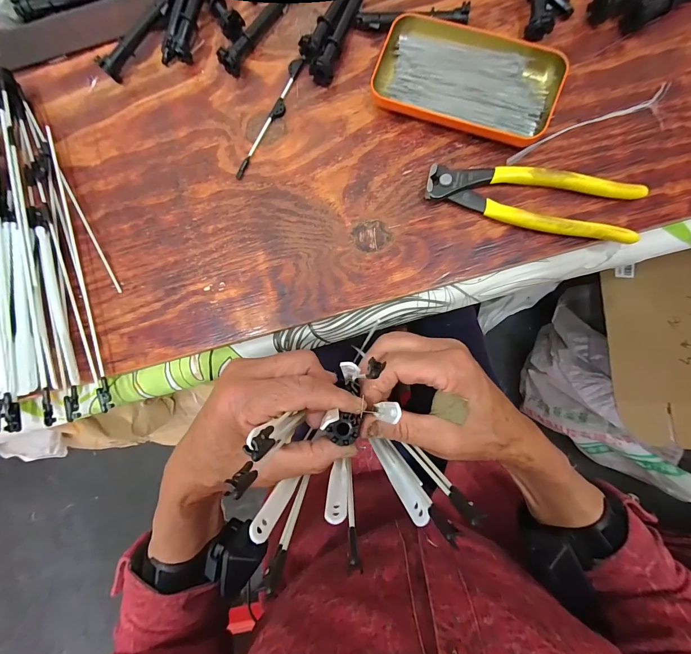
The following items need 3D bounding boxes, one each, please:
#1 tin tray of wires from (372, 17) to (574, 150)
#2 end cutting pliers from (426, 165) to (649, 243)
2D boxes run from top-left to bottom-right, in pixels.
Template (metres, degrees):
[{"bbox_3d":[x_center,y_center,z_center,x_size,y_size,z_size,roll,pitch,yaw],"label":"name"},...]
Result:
[{"bbox_3d":[0.100,-0.209,0.267,0.147,0.019,0.083,22,90,6],"label":"tin tray of wires"},{"bbox_3d":[0.148,-0.103,0.259,0.163,0.017,0.047,14,89,5],"label":"end cutting pliers"}]

